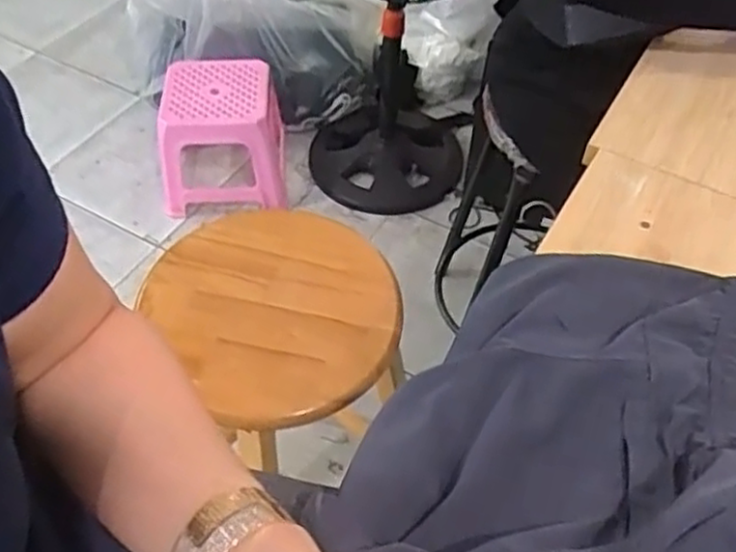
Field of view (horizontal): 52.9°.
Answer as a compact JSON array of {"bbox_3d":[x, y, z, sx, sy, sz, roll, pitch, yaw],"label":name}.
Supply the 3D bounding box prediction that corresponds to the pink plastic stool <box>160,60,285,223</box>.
[{"bbox_3d":[-0.332,-0.316,1.709,0.266,0.264,0.235,0,51,-2],"label":"pink plastic stool"}]

